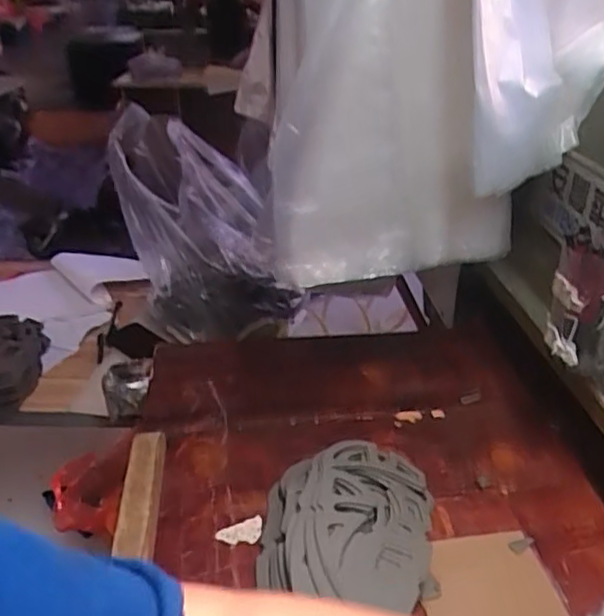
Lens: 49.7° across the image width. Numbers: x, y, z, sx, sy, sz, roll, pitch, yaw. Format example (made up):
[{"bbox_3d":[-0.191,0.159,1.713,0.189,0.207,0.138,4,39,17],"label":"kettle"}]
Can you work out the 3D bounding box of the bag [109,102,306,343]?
[{"bbox_3d":[-0.176,-0.129,1.171,0.326,0.406,0.208,6,32,16],"label":"bag"}]

